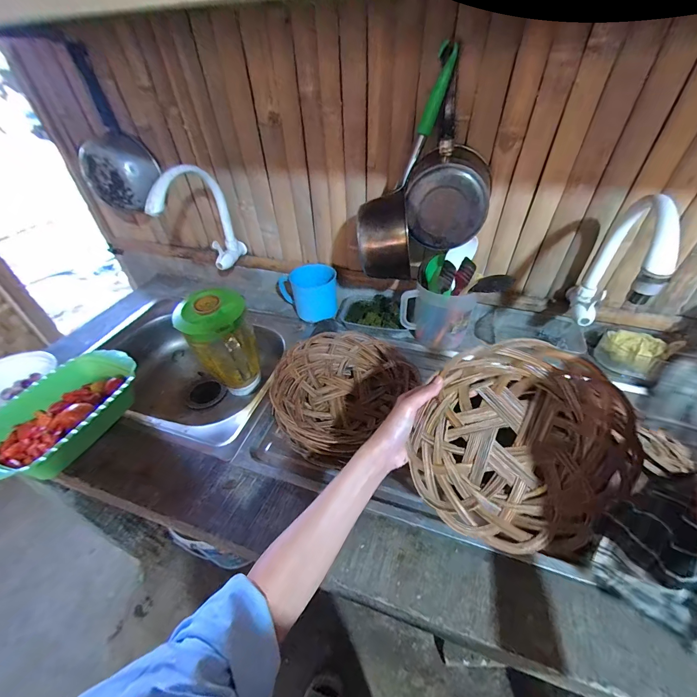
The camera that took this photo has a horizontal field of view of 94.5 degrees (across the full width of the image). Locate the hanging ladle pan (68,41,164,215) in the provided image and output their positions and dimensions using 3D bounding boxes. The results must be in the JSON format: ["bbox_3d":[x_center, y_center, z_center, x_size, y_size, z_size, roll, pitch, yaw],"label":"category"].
[{"bbox_3d":[-0.558,-0.483,0.742,0.157,0.297,0.121,29,51,30],"label":"hanging ladle pan"}]

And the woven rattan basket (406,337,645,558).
[{"bbox_3d":[0.194,0.113,0.389,0.222,0.237,0.065,36,7,7],"label":"woven rattan basket"}]

